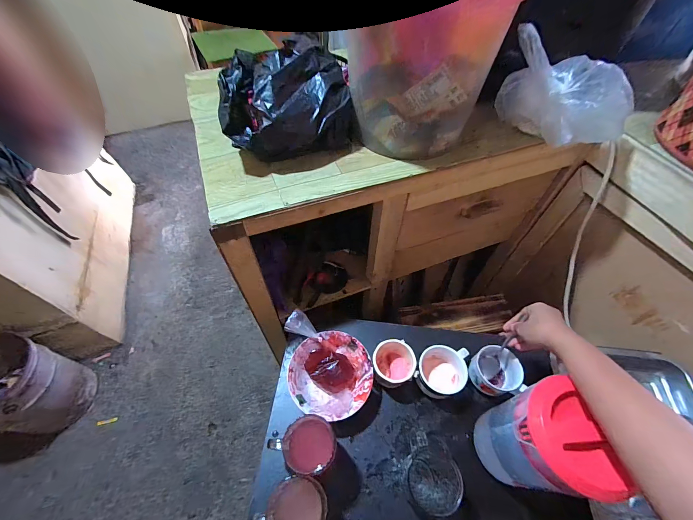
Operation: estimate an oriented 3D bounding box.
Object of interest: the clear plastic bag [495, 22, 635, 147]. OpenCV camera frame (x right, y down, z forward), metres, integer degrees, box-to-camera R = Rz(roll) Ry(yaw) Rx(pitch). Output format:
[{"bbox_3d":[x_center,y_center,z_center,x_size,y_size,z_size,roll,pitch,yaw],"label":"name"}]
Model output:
[{"bbox_3d":[0.374,-0.277,0.510,0.216,0.128,0.109,23,59,15],"label":"clear plastic bag"}]

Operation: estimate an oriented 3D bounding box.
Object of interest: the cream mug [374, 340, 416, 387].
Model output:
[{"bbox_3d":[0.089,0.201,0.575,0.075,0.078,0.070,0,56,1],"label":"cream mug"}]

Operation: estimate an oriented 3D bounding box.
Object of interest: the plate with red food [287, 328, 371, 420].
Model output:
[{"bbox_3d":[-0.028,0.221,0.576,0.149,0.064,0.147,0,56,1],"label":"plate with red food"}]

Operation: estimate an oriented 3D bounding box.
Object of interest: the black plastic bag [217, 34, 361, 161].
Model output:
[{"bbox_3d":[-0.098,-0.271,0.516,0.219,0.118,0.182,-11,56,-7],"label":"black plastic bag"}]

